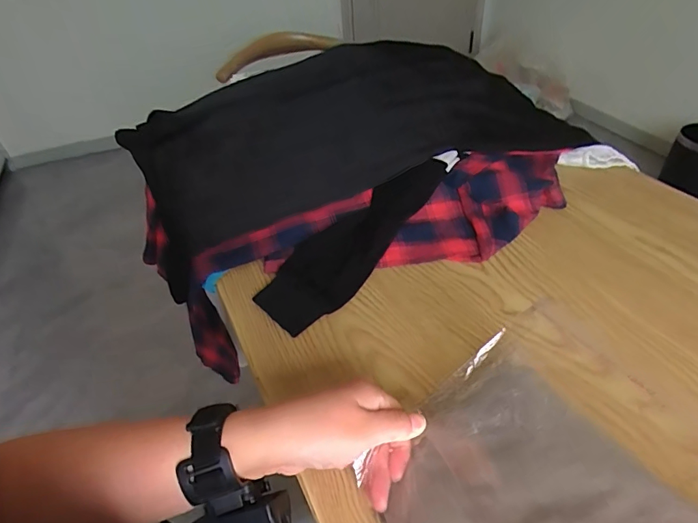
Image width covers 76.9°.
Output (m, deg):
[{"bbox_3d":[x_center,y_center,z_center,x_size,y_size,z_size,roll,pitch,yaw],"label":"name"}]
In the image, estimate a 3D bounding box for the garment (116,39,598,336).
[{"bbox_3d":[-0.008,-0.198,0.671,0.524,0.116,0.469,-31,47,-27],"label":"garment"}]

